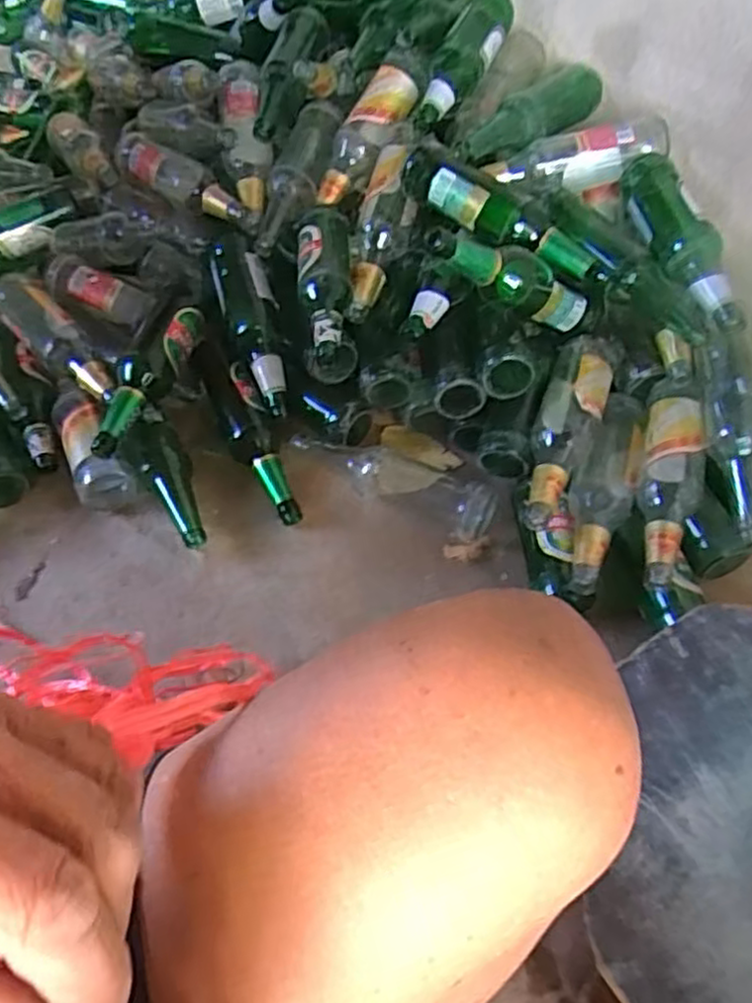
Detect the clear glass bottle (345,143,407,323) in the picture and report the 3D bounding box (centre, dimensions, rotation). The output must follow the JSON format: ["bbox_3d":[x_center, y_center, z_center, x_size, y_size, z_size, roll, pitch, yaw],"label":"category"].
[{"bbox_3d":[0.001,-0.353,0.955,0.065,0.069,0.242,10,83,7],"label":"clear glass bottle"}]

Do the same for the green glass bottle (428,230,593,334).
[{"bbox_3d":[0.158,-0.253,0.845,0.261,0.056,0.051,13,46,-35],"label":"green glass bottle"}]

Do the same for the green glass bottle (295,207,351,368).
[{"bbox_3d":[-0.068,-0.275,0.956,0.070,0.082,0.263,-2,54,-1],"label":"green glass bottle"}]

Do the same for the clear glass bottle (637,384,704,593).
[{"bbox_3d":[0.330,-0.019,0.829,0.067,0.081,0.258,13,55,9],"label":"clear glass bottle"}]

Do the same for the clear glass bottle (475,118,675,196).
[{"bbox_3d":[0.248,-0.432,0.932,0.225,0.071,0.066,-11,55,-8],"label":"clear glass bottle"}]

